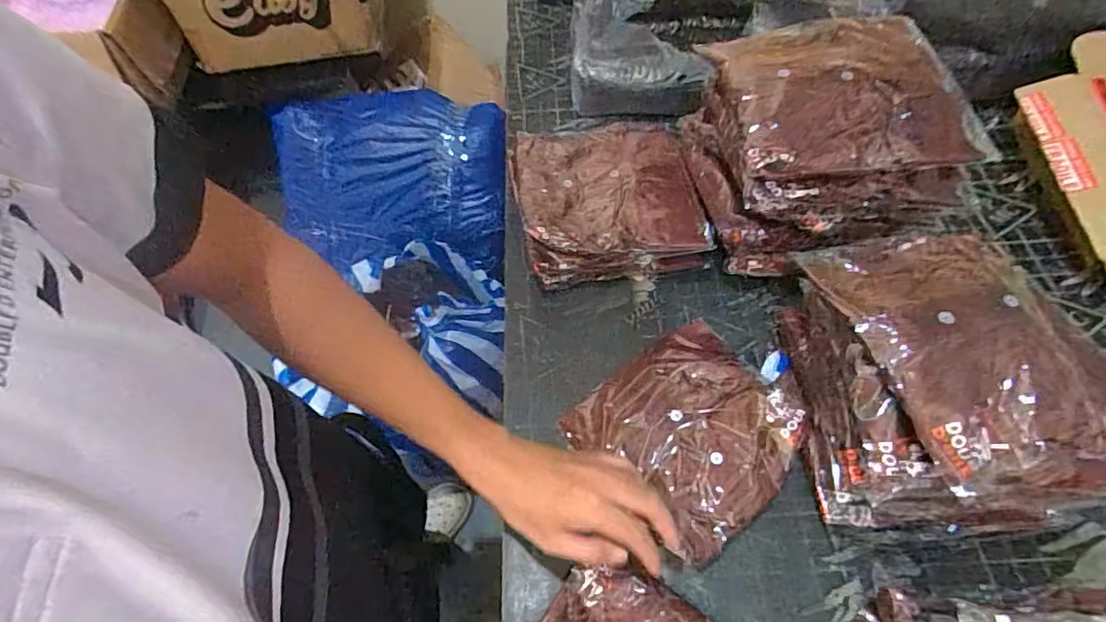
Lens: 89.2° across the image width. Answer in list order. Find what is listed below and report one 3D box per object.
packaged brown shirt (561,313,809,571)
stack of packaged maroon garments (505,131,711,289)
[{"bbox_3d":[0.143,0.118,0.583,0.206,0.039,0.196,-36,61,-19],"label":"packaged brown shirt"},{"bbox_3d":[0.069,-0.143,0.727,0.225,0.086,0.211,-8,59,-2],"label":"stack of packaged maroon garments"}]

